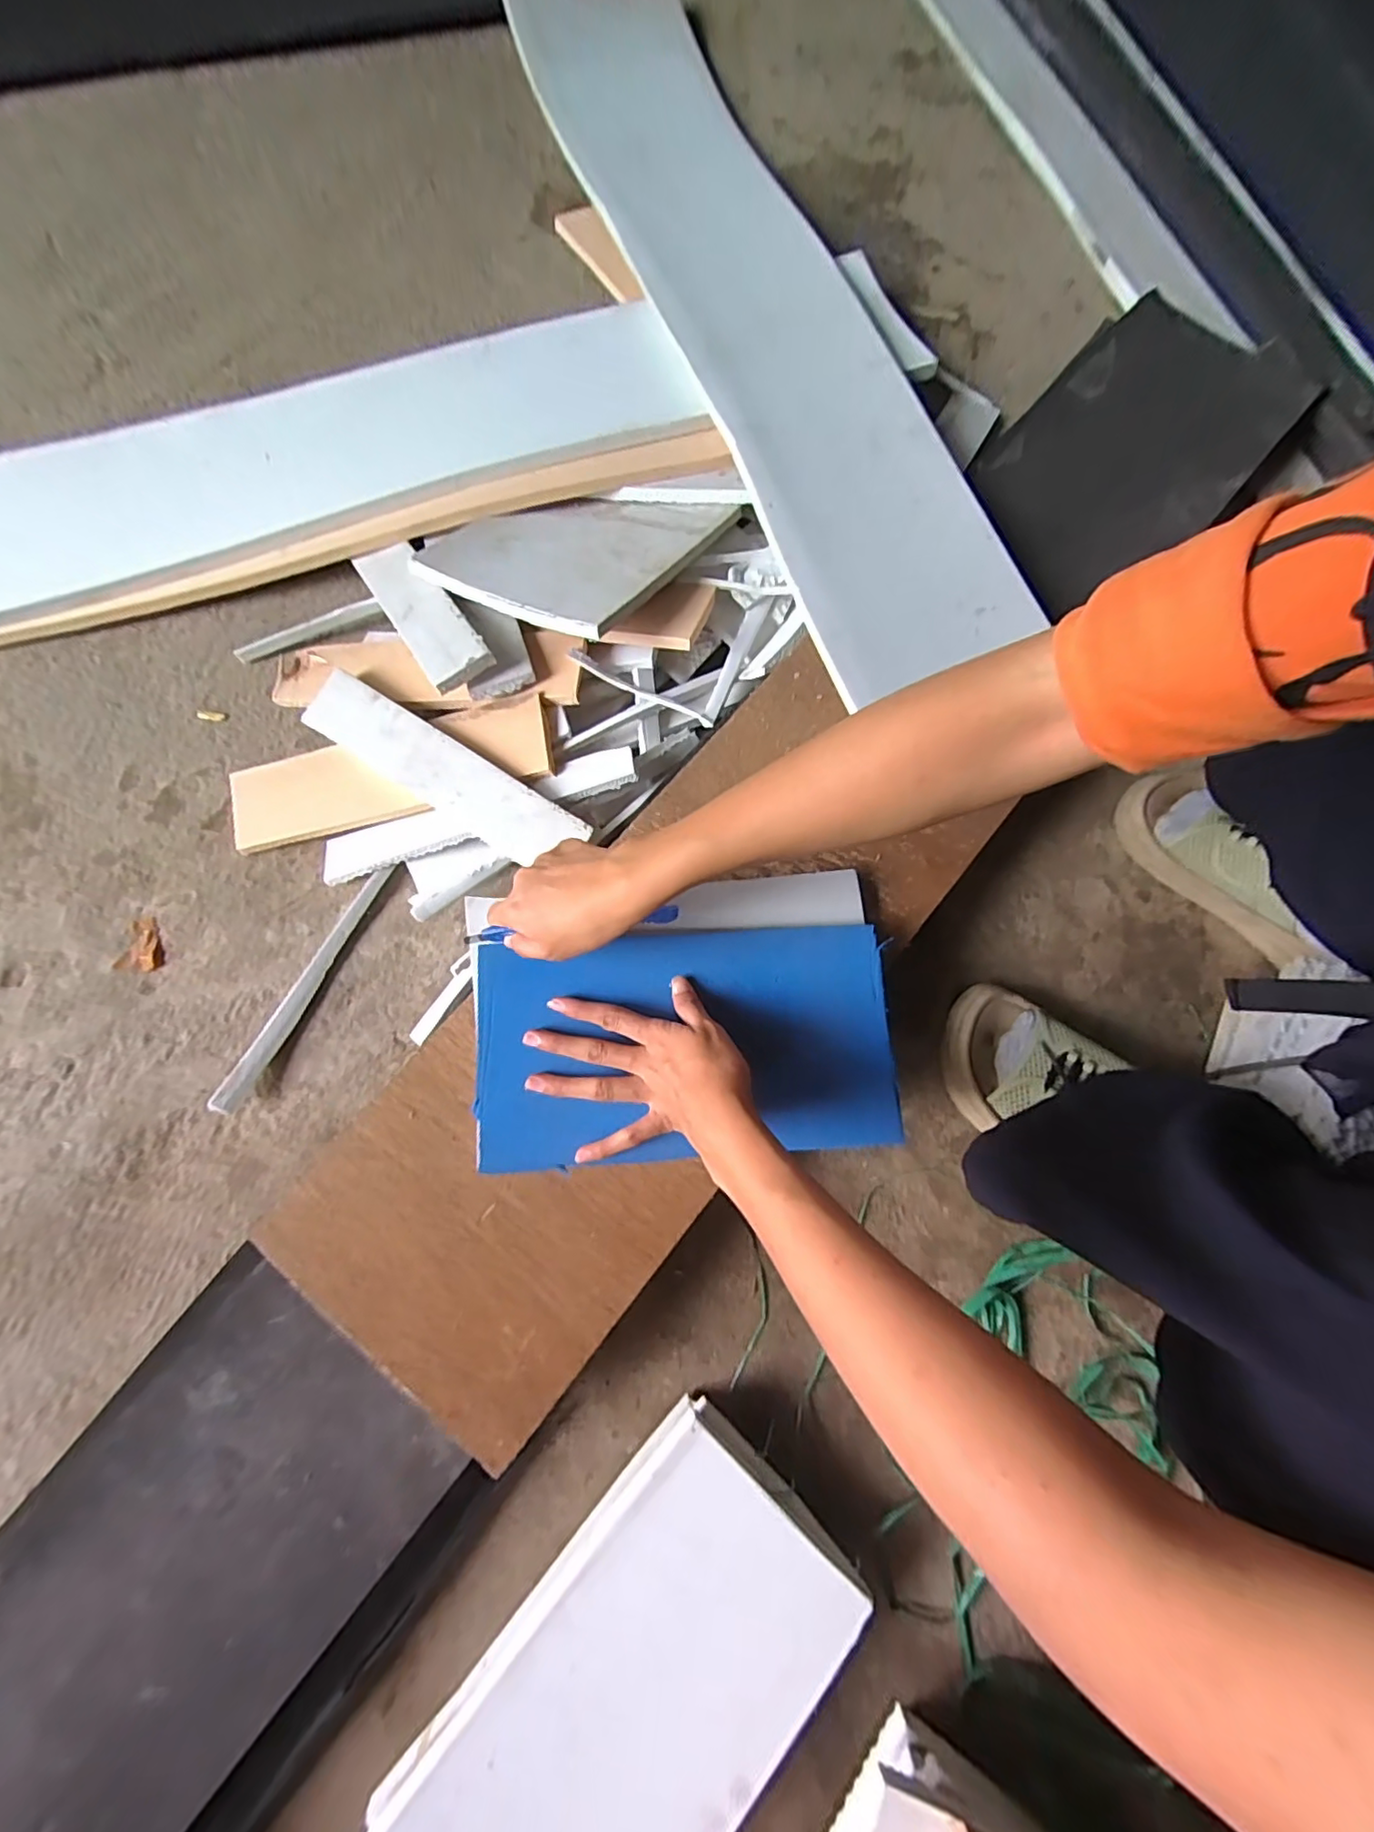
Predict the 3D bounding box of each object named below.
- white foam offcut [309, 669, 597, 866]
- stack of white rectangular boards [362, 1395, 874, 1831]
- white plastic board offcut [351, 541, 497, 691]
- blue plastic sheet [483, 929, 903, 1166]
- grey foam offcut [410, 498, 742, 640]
[{"bbox_3d":[-0.206,-0.122,0.491,0.272,0.009,0.056,33,97,10],"label":"white foam offcut"},{"bbox_3d":[-0.034,0.484,0.366,0.163,0.049,0.287,42,79,9],"label":"stack of white rectangular boards"},{"bbox_3d":[-0.238,-0.274,0.522,0.054,0.017,0.219,-35,66,-9],"label":"white plastic board offcut"},{"bbox_3d":[-0.001,0.085,0.406,0.280,0.011,0.150,-4,75,-4],"label":"blue plastic sheet"},{"bbox_3d":[-0.104,-0.345,0.548,0.224,0.018,0.223,26,61,17],"label":"grey foam offcut"}]

